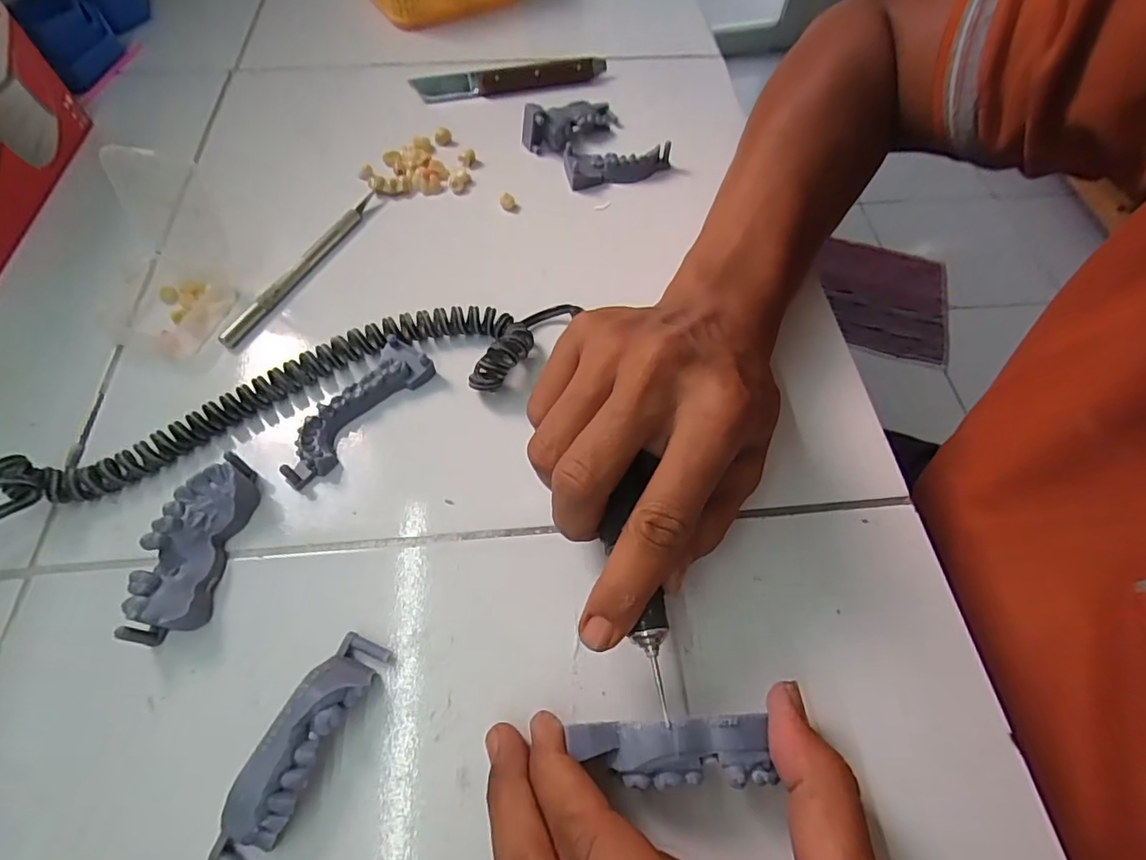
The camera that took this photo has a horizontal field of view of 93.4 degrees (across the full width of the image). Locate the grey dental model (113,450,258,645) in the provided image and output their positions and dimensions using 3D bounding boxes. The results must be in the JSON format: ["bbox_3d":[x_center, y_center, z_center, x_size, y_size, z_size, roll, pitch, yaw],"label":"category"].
[{"bbox_3d":[-0.162,0.049,0.233,0.028,0.024,0.078,1,60,0],"label":"grey dental model"}]

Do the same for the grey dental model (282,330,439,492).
[{"bbox_3d":[-0.109,-0.010,0.270,0.026,0.016,0.087,32,64,16],"label":"grey dental model"}]

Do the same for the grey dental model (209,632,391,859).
[{"bbox_3d":[-0.099,0.117,0.198,0.020,0.023,0.081,22,62,11],"label":"grey dental model"}]

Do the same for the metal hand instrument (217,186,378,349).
[{"bbox_3d":[-0.159,-0.100,0.323,0.011,0.010,0.136,22,62,11],"label":"metal hand instrument"}]

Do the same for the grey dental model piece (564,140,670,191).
[{"bbox_3d":[0.032,-0.185,0.375,0.075,0.020,0.029,-12,61,-8],"label":"grey dental model piece"}]

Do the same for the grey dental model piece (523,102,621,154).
[{"bbox_3d":[0.002,-0.225,0.389,0.077,0.031,0.026,-33,66,-18],"label":"grey dental model piece"}]

